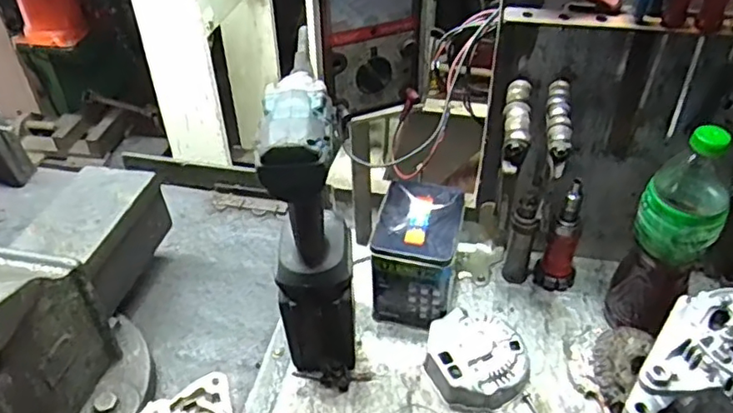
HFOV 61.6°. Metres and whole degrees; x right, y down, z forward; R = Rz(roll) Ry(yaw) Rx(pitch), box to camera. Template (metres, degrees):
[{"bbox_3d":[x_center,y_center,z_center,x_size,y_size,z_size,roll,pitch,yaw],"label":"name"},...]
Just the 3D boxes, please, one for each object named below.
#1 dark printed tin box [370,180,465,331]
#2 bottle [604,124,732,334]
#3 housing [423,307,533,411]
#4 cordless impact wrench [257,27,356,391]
[{"bbox_3d":[0.061,0.053,0.740,0.088,0.142,0.127,8,42,10],"label":"dark printed tin box"},{"bbox_3d":[0.316,0.032,0.638,0.079,0.245,0.068,22,46,24],"label":"bottle"},{"bbox_3d":[0.122,0.167,0.686,0.106,0.035,0.107,0,41,0],"label":"housing"},{"bbox_3d":[-0.052,0.034,0.621,0.074,0.330,0.134,-2,41,-1],"label":"cordless impact wrench"}]

